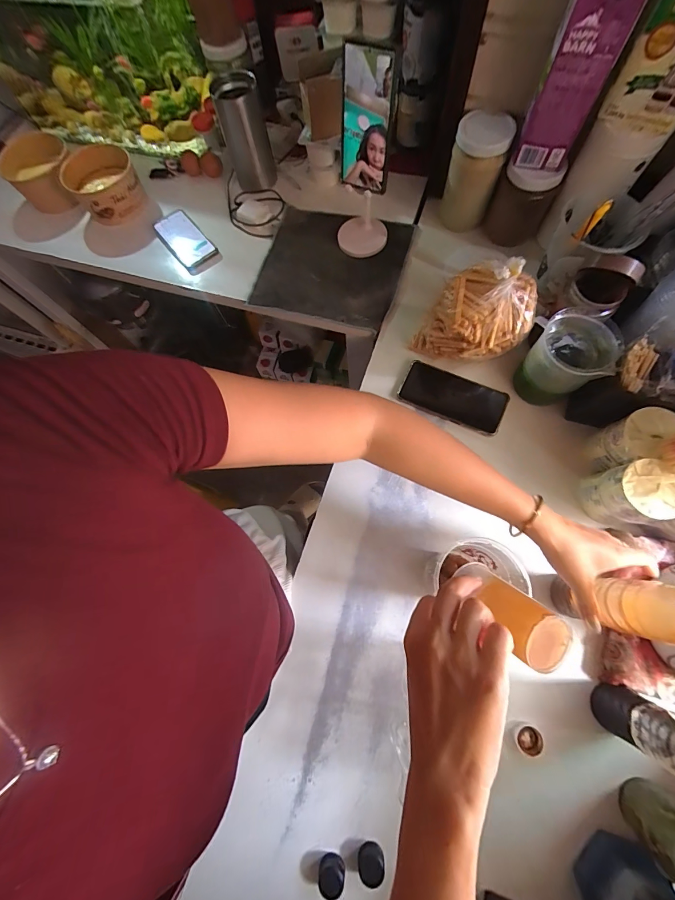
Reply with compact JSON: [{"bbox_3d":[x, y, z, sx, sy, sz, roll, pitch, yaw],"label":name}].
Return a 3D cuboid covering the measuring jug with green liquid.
[{"bbox_3d":[0.338,-0.132,0.509,0.103,0.123,0.099,-1,72,5],"label":"measuring jug with green liquid"}]

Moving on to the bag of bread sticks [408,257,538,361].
[{"bbox_3d":[0.208,-0.201,0.512,0.148,0.161,0.106,33,78,13],"label":"bag of bread sticks"}]

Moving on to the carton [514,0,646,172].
[{"bbox_3d":[0.313,-0.499,0.446,0.079,0.190,0.060,18,75,10],"label":"carton"}]

